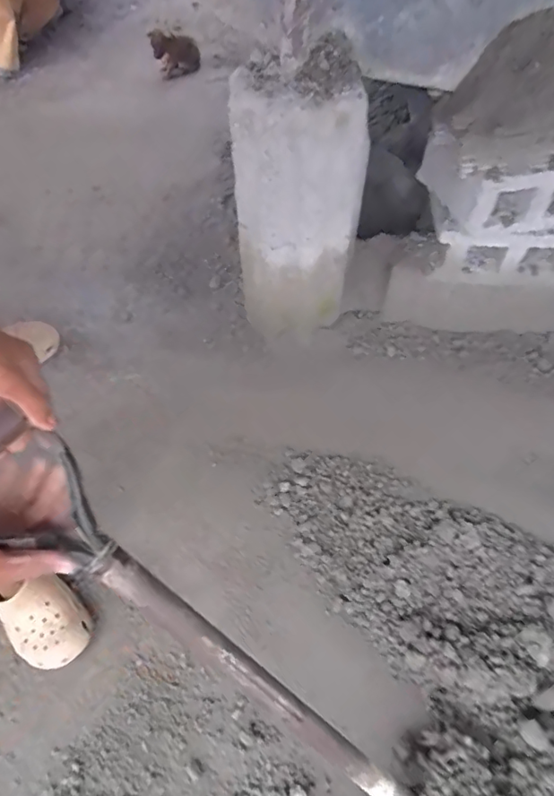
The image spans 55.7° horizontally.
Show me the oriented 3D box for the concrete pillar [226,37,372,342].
[{"bbox_3d":[0.044,-0.340,0.977,0.233,0.530,0.184,-1,58,-1],"label":"concrete pillar"}]

